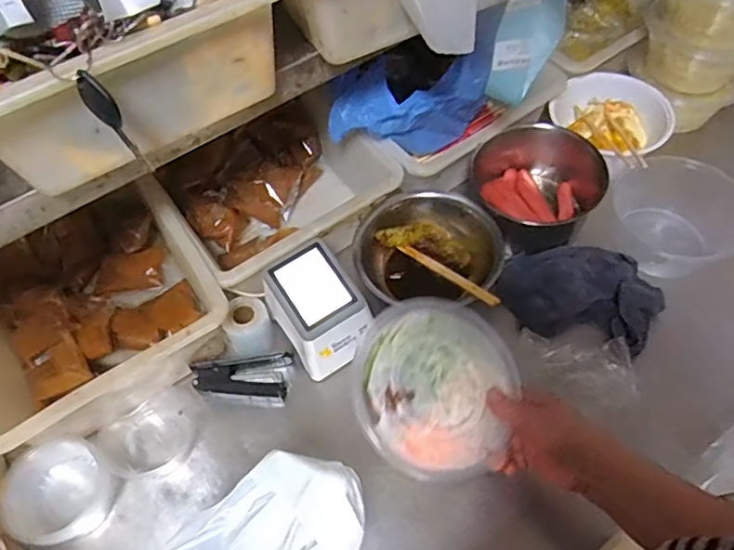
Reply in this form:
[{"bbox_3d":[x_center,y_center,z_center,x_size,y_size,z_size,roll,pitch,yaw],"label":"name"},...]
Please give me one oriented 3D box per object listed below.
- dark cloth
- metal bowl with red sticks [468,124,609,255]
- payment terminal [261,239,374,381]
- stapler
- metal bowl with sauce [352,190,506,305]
[{"bbox_3d":[0.268,0.025,0.713,0.196,0.044,0.148,0,57,4],"label":"dark cloth"},{"bbox_3d":[0.220,-0.112,0.767,0.167,0.115,0.162,-2,57,3],"label":"metal bowl with red sticks"},{"bbox_3d":[-0.057,0.040,0.681,0.096,0.096,0.116,-31,60,-15],"label":"payment terminal"},{"bbox_3d":[-0.148,0.126,0.679,0.112,0.031,0.059,-11,57,-3],"label":"stapler"},{"bbox_3d":[0.081,-0.020,0.748,0.185,0.084,0.161,9,58,9],"label":"metal bowl with sauce"}]

